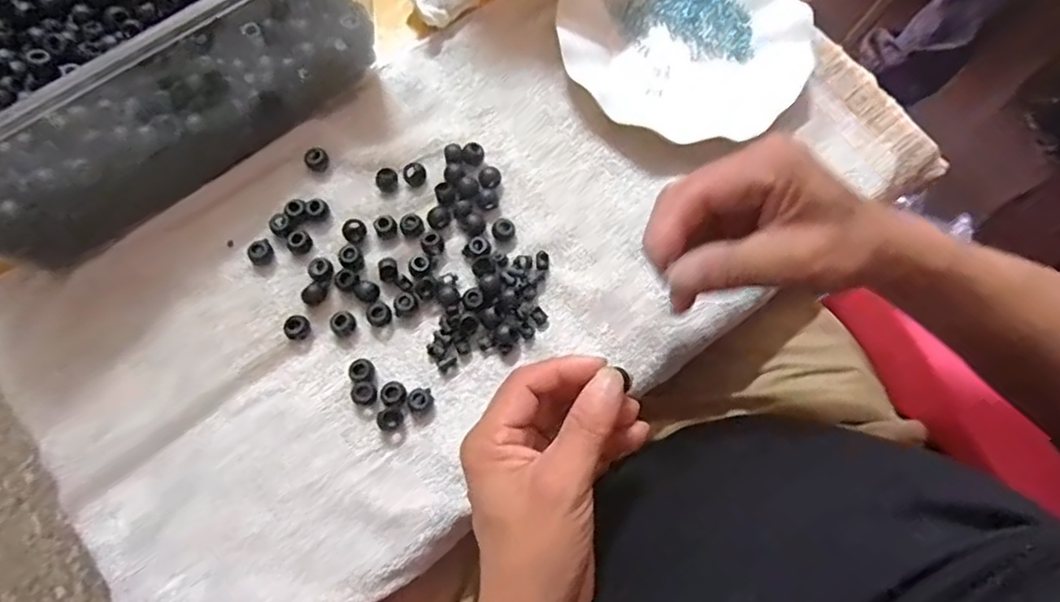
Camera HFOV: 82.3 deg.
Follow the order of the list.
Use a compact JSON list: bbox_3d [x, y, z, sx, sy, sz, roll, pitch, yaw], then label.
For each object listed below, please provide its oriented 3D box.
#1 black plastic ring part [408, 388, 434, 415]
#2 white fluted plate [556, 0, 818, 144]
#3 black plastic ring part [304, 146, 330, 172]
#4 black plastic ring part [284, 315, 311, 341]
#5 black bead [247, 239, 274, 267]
[{"bbox_3d":[-0.067,0.061,0.370,0.015,0.012,0.013,-39,77,-14],"label":"black plastic ring part"},{"bbox_3d":[0.118,-0.200,0.460,0.180,0.028,0.185,1,72,-2],"label":"white fluted plate"},{"bbox_3d":[-0.147,-0.097,0.417,0.015,0.009,0.015,1,72,-2],"label":"black plastic ring part"},{"bbox_3d":[-0.146,0.017,0.380,0.015,0.010,0.014,1,72,-2],"label":"black plastic ring part"},{"bbox_3d":[-0.175,-0.031,0.395,0.015,0.006,0.015,-17,73,-8],"label":"black bead"}]

